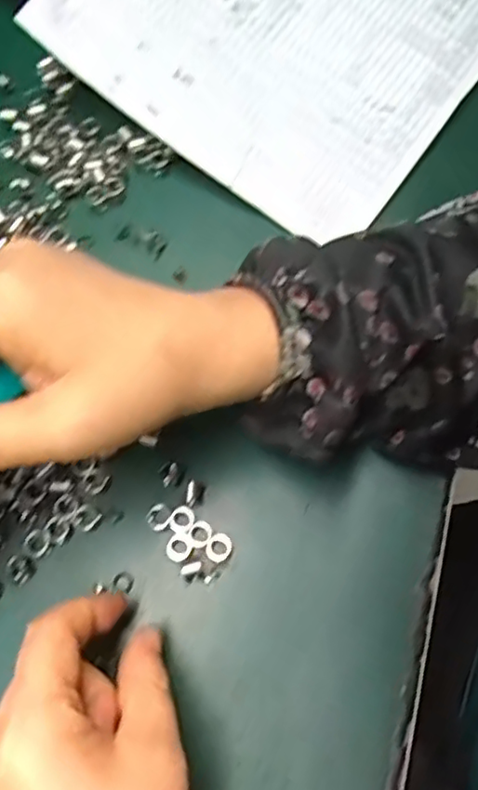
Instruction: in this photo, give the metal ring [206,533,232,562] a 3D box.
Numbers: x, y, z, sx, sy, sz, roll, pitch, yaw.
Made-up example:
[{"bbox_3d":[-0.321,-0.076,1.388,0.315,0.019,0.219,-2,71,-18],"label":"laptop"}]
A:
[{"bbox_3d":[-0.008,0.065,0.261,0.010,0.004,0.012,33,73,3],"label":"metal ring"}]

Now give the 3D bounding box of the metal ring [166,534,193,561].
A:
[{"bbox_3d":[-0.025,0.064,0.260,0.011,0.004,0.010,0,71,1],"label":"metal ring"}]

